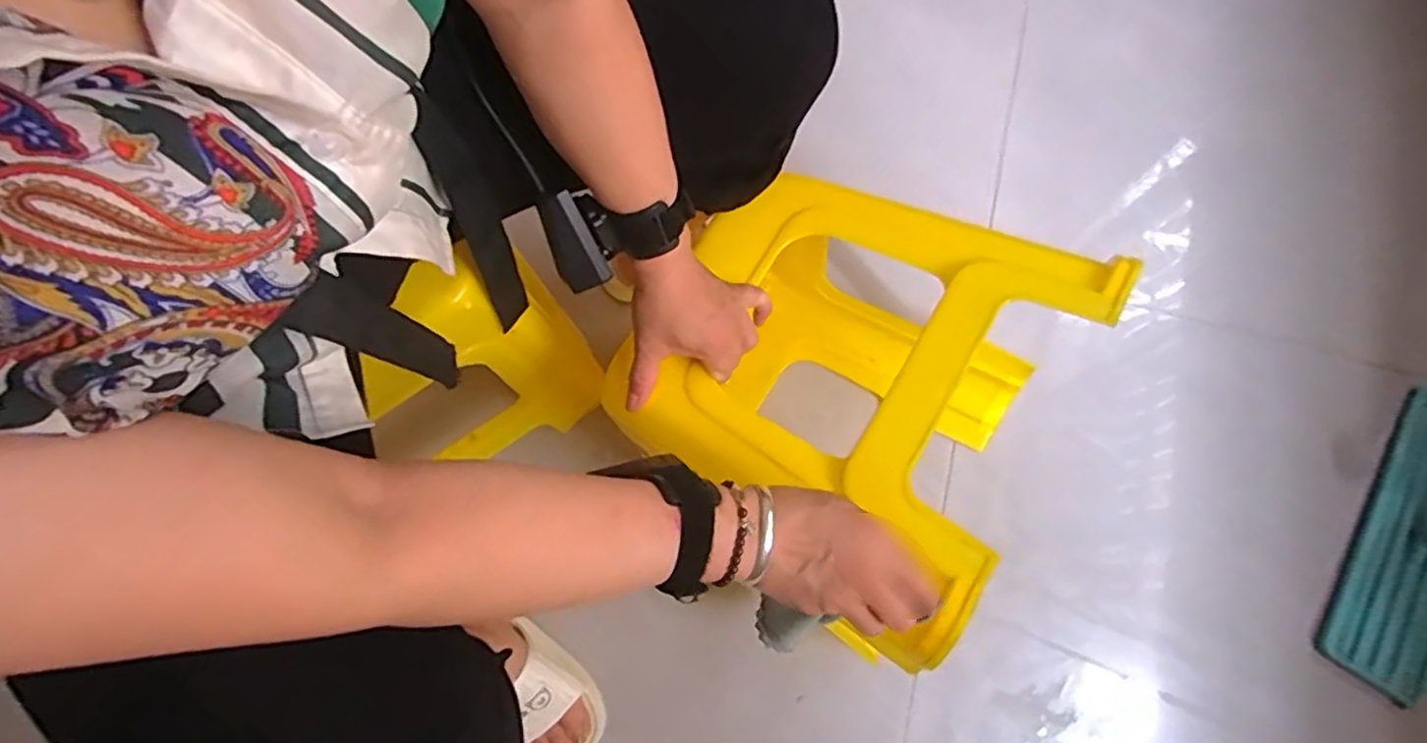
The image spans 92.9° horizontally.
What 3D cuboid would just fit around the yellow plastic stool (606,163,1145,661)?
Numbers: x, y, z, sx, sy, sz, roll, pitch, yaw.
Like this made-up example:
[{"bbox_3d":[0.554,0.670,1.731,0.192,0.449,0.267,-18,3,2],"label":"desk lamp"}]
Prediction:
[{"bbox_3d":[0.100,0.019,0.607,0.297,0.308,0.303,35,76,9],"label":"yellow plastic stool"}]

